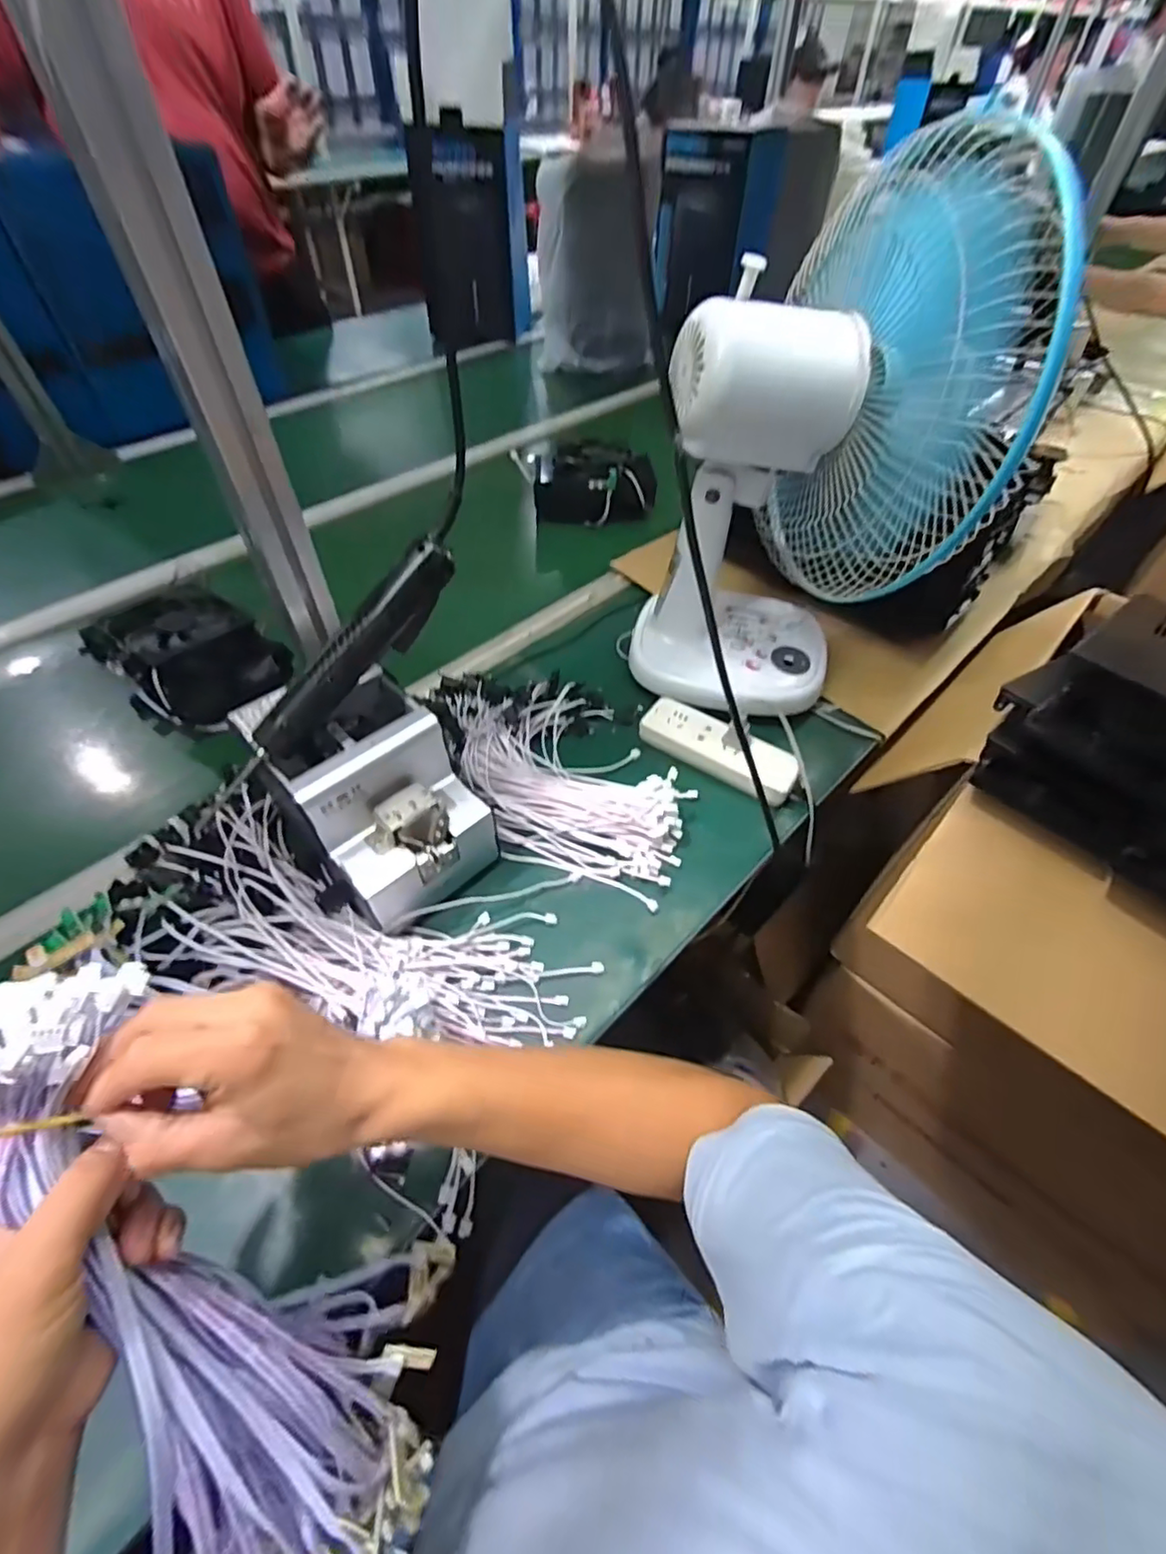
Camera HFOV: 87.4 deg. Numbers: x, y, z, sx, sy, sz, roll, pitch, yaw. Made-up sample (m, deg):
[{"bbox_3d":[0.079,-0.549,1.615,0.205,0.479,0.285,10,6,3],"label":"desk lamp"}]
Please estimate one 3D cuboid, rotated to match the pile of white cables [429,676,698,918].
[{"bbox_3d":[-0.022,-0.007,0.609,0.169,0.046,0.312,-22,55,-17],"label":"pile of white cables"}]

